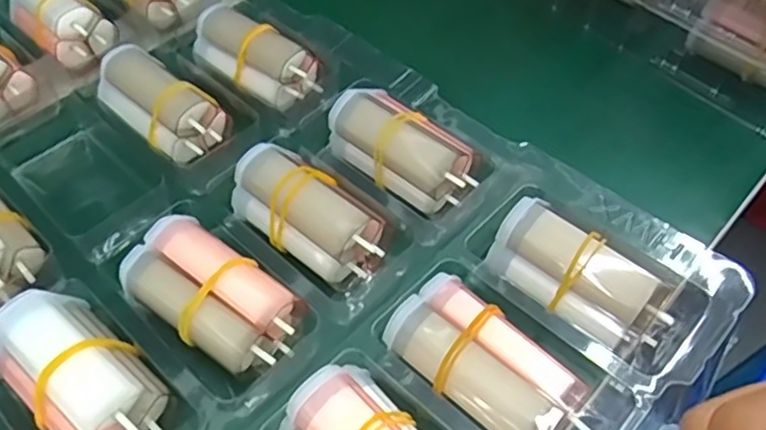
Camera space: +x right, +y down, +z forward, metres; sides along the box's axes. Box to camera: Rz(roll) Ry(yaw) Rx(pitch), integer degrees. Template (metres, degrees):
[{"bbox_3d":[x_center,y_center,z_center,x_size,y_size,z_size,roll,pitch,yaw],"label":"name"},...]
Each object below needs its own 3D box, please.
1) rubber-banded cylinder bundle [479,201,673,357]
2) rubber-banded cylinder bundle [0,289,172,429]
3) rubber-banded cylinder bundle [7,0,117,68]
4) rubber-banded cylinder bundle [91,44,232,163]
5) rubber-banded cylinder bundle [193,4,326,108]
[{"bbox_3d":[0.075,0.021,0.245,0.066,0.025,0.031,31,59,23],"label":"rubber-banded cylinder bundle"},{"bbox_3d":[-0.105,0.056,0.222,0.070,0.026,0.035,30,58,22],"label":"rubber-banded cylinder bundle"},{"bbox_3d":[-0.178,-0.109,0.349,0.068,0.024,0.034,37,61,26],"label":"rubber-banded cylinder bundle"},{"bbox_3d":[-0.106,-0.055,0.308,0.065,0.026,0.035,36,61,25],"label":"rubber-banded cylinder bundle"},{"bbox_3d":[-0.066,-0.080,0.327,0.067,0.026,0.033,26,57,20],"label":"rubber-banded cylinder bundle"}]

